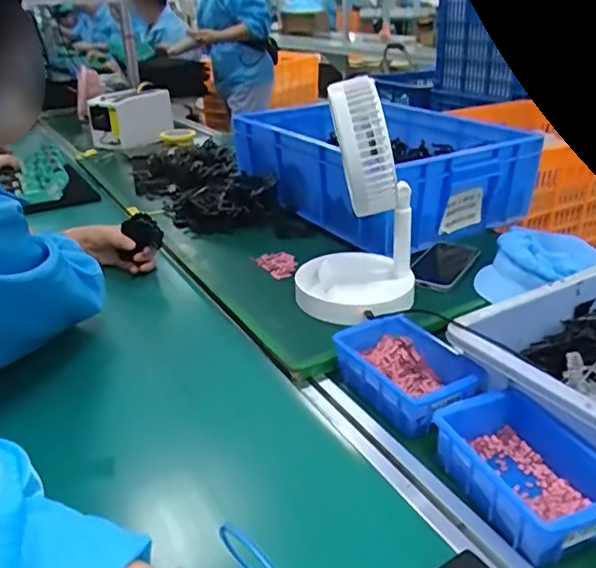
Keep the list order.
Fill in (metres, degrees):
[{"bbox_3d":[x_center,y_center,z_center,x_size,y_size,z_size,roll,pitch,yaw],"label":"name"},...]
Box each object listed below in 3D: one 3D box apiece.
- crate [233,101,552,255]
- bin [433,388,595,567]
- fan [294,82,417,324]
[{"bbox_3d":[0.124,-0.213,1.036,0.336,0.142,0.493,-18,30,-28],"label":"crate"},{"bbox_3d":[0.204,0.158,0.502,0.118,0.050,0.153,-14,28,-22],"label":"bin"},{"bbox_3d":[0.071,-0.106,0.727,0.155,0.279,0.160,1,26,7],"label":"fan"}]

